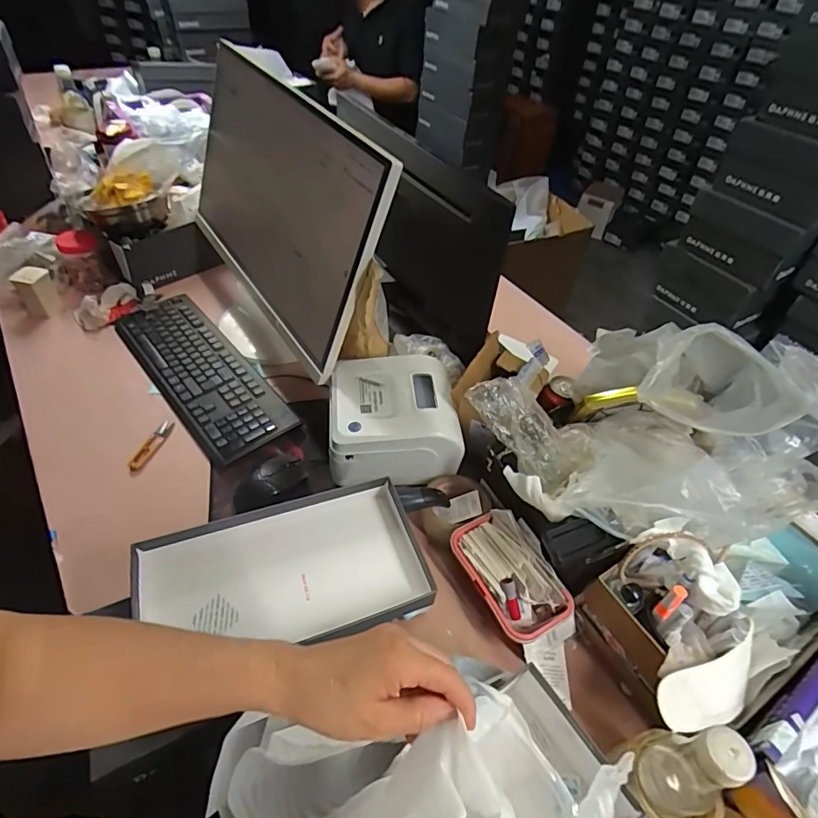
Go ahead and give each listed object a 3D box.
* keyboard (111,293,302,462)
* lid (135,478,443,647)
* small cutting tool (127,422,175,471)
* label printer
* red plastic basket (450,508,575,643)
[{"bbox_3d":[-0.374,-0.071,0.888,0.150,0.036,0.411,-31,57,-29],"label":"keyboard"},{"bbox_3d":[-0.140,0.193,0.571,0.307,0.055,0.161,-14,50,-17],"label":"lid"},{"bbox_3d":[-0.412,0.058,0.792,0.022,0.010,0.096,20,48,13],"label":"small cutting tool"},{"bbox_3d":[-0.024,0.013,0.767,0.191,0.099,0.172,-2,47,-8],"label":"label printer"},{"bbox_3d":[0.129,0.214,0.648,0.094,0.051,0.166,-19,52,-22],"label":"red plastic basket"}]

